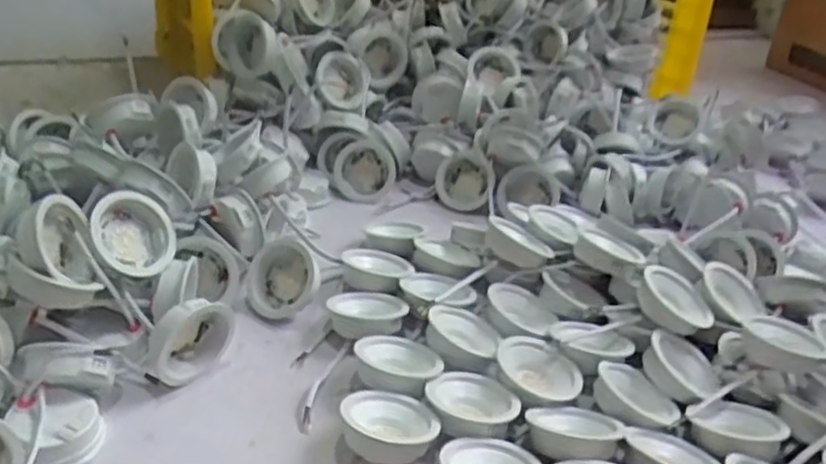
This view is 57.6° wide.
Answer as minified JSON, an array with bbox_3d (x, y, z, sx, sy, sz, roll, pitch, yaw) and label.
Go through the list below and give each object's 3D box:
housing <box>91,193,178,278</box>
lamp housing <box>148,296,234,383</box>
[{"bbox_3d":[-0.236,0.006,0.622,0.065,0.036,0.070,24,53,-46],"label":"housing"},{"bbox_3d":[-0.173,0.083,0.590,0.066,0.066,0.034,-7,32,-23],"label":"lamp housing"}]

